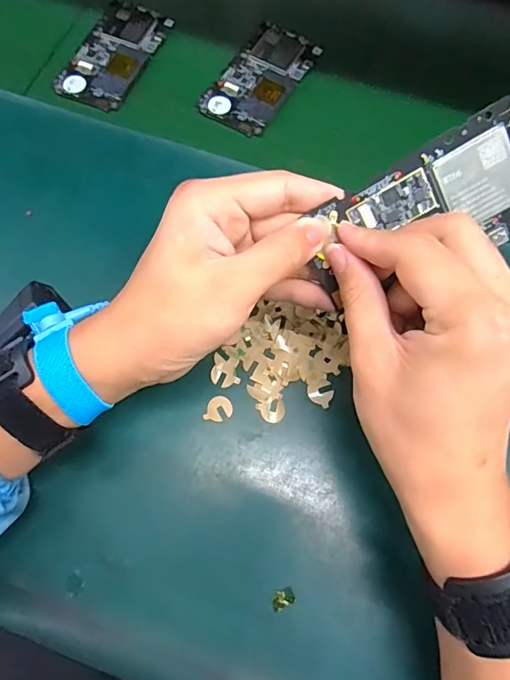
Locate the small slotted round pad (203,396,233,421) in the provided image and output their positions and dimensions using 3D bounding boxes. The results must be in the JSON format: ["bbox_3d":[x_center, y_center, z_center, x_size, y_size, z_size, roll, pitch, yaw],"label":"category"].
[{"bbox_3d":[-0.024,0.047,0.313,0.017,0.004,0.018,-1,67,2],"label":"small slotted round pad"}]

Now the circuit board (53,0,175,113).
[{"bbox_3d":[-0.129,-0.266,0.427,0.065,0.010,0.123,20,70,10],"label":"circuit board"}]

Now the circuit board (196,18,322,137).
[{"bbox_3d":[0.007,-0.240,0.421,0.065,0.012,0.124,27,71,13],"label":"circuit board"}]

